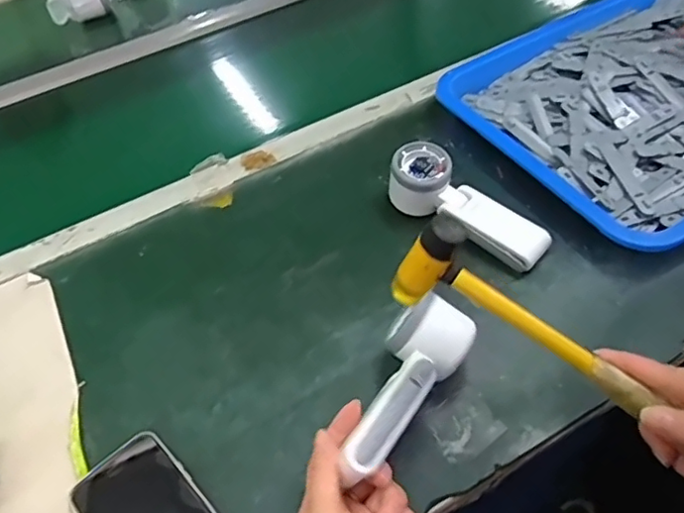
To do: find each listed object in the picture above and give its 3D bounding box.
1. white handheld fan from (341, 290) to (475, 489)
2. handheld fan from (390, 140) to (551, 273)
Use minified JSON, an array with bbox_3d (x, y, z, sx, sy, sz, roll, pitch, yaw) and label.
[{"bbox_3d":[0.039,0.092,0.412,0.058,0.045,0.142,24,51,20],"label":"white handheld fan"},{"bbox_3d":[0.120,-0.048,0.561,0.165,0.052,0.056,31,61,26],"label":"handheld fan"}]

